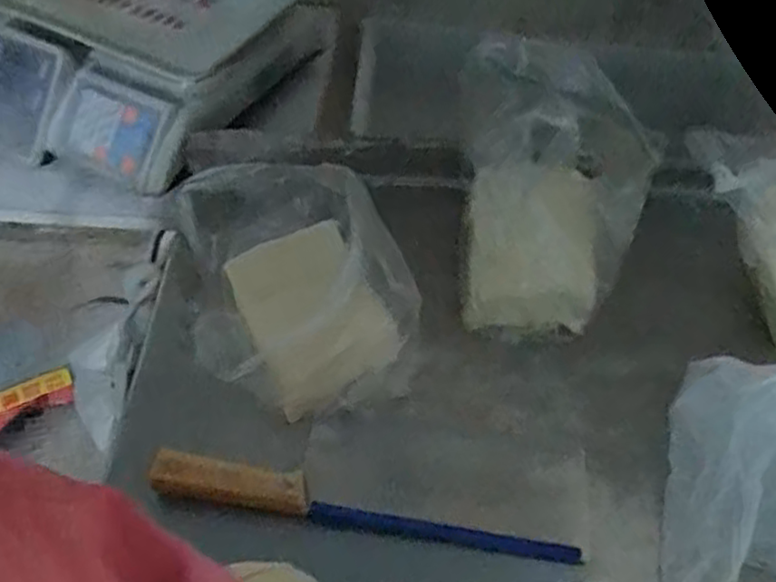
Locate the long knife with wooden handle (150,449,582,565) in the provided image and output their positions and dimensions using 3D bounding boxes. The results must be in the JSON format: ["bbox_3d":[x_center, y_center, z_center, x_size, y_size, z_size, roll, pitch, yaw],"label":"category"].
[{"bbox_3d":[-0.019,0.160,0.522,0.313,0.019,0.028,9,52,6],"label":"long knife with wooden handle"}]

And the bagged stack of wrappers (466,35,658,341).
[{"bbox_3d":[0.140,-0.086,0.613,0.145,0.199,0.174,1,51,0],"label":"bagged stack of wrappers"}]

